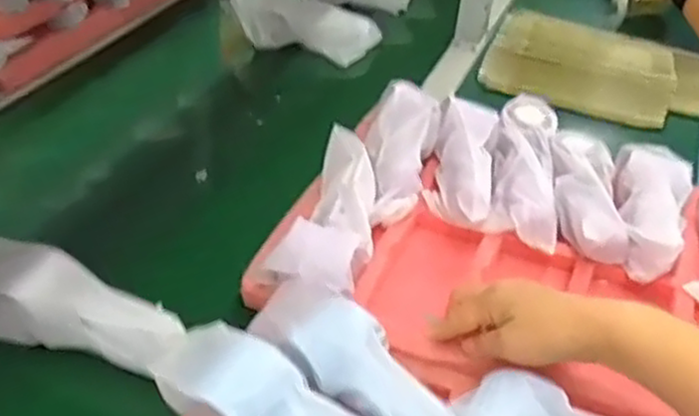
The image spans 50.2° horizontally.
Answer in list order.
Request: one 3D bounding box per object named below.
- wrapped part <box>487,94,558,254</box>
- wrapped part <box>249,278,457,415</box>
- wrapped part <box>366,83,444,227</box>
[{"bbox_3d":[0.166,-0.037,0.704,0.056,0.046,0.183,6,51,-1],"label":"wrapped part"},{"bbox_3d":[0.013,0.121,0.506,0.060,0.051,0.189,-23,48,-32],"label":"wrapped part"},{"bbox_3d":[0.051,-0.057,0.717,0.062,0.037,0.178,9,53,3],"label":"wrapped part"}]

